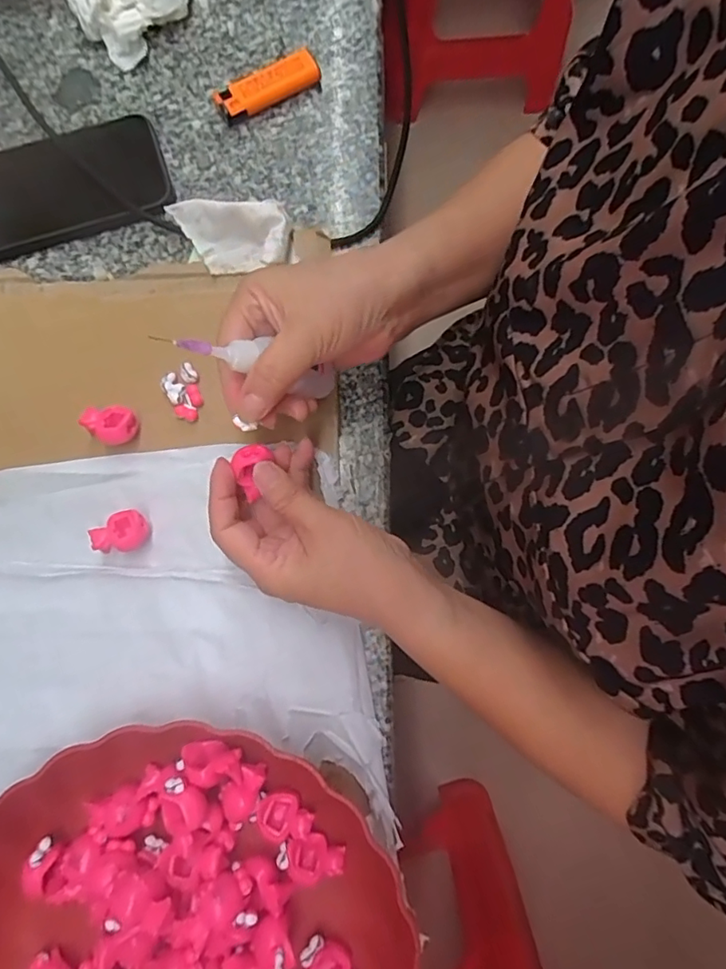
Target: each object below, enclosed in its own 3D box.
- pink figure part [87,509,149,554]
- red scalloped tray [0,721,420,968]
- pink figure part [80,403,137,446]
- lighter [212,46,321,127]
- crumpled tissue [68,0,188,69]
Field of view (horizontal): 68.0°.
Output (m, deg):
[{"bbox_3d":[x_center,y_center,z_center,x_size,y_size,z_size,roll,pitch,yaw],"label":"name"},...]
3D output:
[{"bbox_3d":[-0.147,0.030,0.330,0.032,0.016,0.024,-24,80,-6],"label":"pink figure part"},{"bbox_3d":[-0.100,0.256,0.275,0.238,0.043,0.227,36,80,6],"label":"red scalloped tray"},{"bbox_3d":[-0.161,-0.039,0.346,0.033,0.018,0.025,23,79,4],"label":"pink figure part"},{"bbox_3d":[-0.073,-0.301,0.407,0.081,0.015,0.026,-31,81,-7],"label":"lighter"},{"bbox_3d":[-0.171,-0.365,0.409,0.087,0.036,0.055,-30,81,-7],"label":"crumpled tissue"}]

